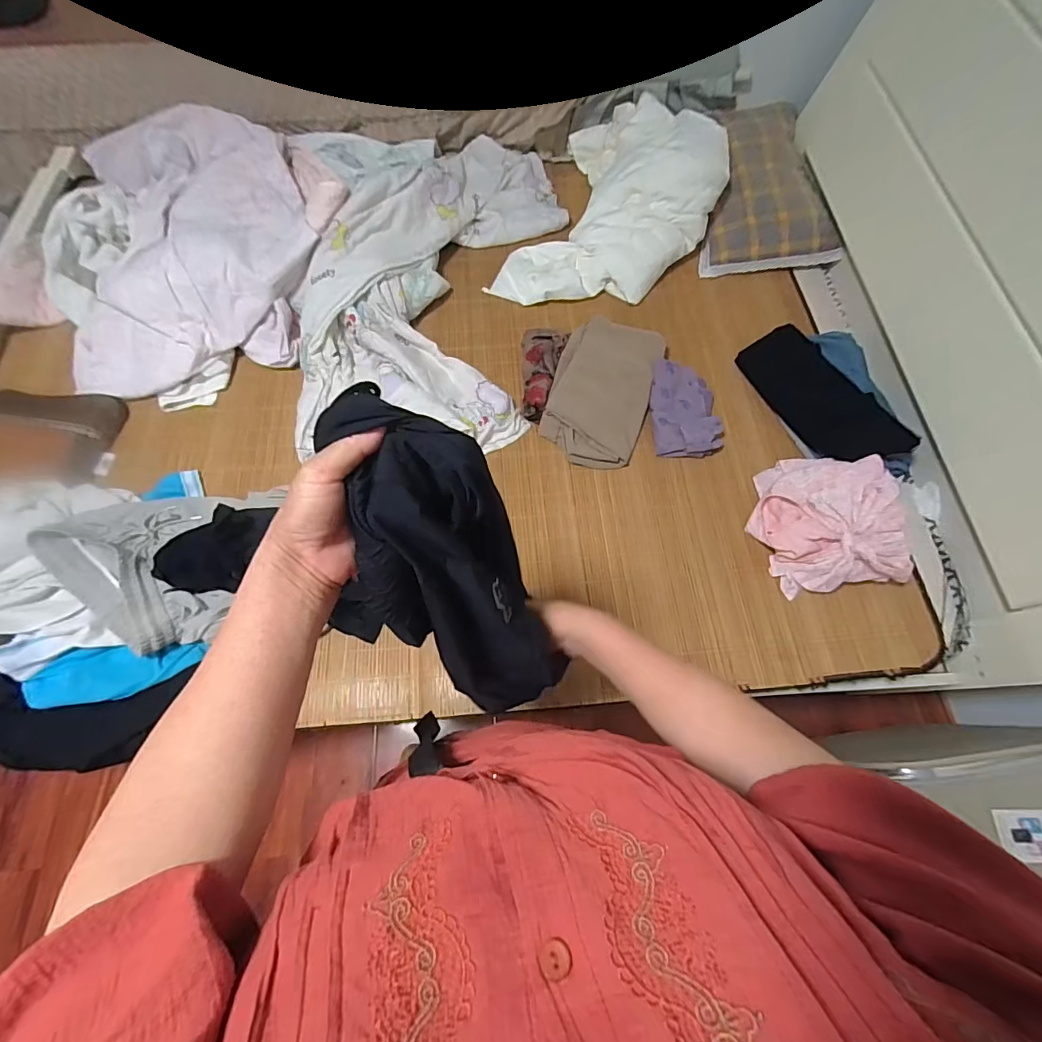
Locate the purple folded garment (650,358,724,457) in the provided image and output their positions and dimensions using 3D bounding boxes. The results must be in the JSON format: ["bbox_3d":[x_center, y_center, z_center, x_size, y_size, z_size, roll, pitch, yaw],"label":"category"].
[{"bbox_3d":[0.358,-0.250,1.034,0.140,0.051,0.222,-2,67,-2],"label":"purple folded garment"}]

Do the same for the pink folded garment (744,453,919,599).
[{"bbox_3d":[0.580,-0.006,0.893,0.208,0.130,0.255,-9,68,-5],"label":"pink folded garment"}]

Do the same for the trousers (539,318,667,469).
[{"bbox_3d":[0.175,-0.285,1.018,0.209,0.103,0.320,17,68,5],"label":"trousers"}]

